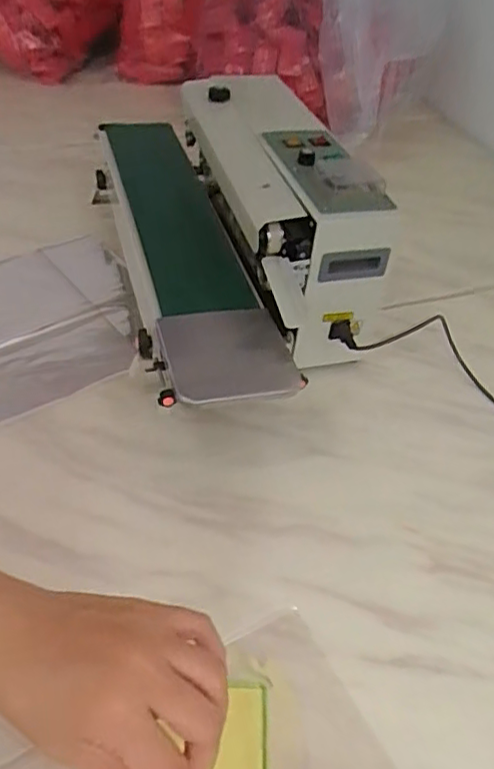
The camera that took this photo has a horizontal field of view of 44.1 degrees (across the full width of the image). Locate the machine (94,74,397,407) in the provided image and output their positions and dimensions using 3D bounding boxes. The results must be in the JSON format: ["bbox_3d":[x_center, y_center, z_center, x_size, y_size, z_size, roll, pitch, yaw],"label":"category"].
[{"bbox_3d":[-0.040,-0.283,1.002,0.342,0.285,0.619,-8,46,-14],"label":"machine"}]

